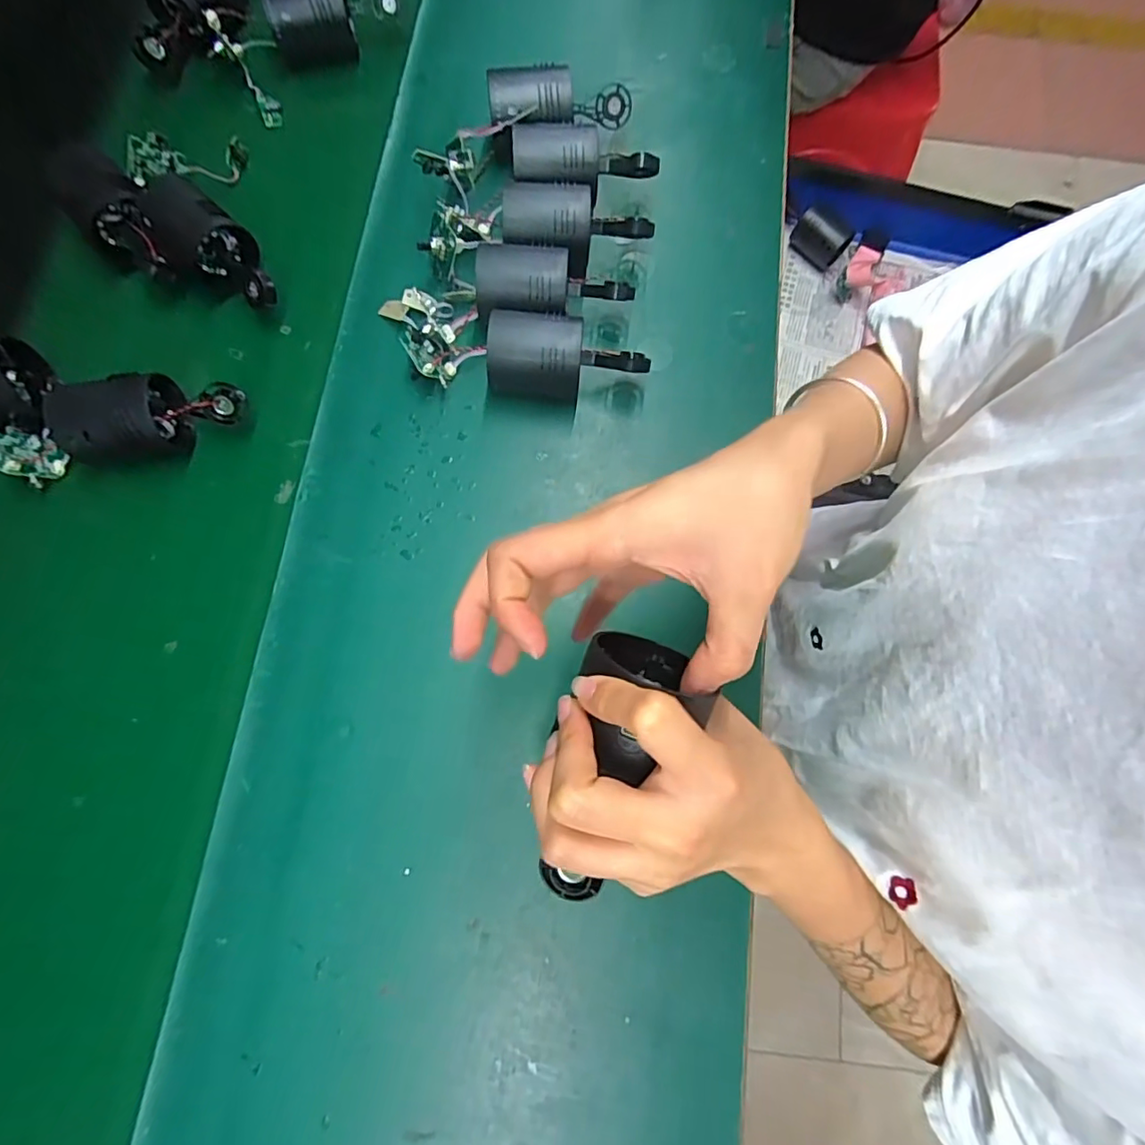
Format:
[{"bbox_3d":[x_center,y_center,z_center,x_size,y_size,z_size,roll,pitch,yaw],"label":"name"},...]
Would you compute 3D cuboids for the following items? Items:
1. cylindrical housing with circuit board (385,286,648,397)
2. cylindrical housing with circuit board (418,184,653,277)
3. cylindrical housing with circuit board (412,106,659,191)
[{"bbox_3d":[-0.052,-0.163,0.409,0.202,0.050,0.066,19,78,3],"label":"cylindrical housing with circuit board"},{"bbox_3d":[-0.027,-0.266,0.430,0.174,0.043,0.059,-1,78,-1],"label":"cylindrical housing with circuit board"},{"bbox_3d":[-0.027,-0.322,0.441,0.185,0.038,0.053,8,78,1],"label":"cylindrical housing with circuit board"}]

